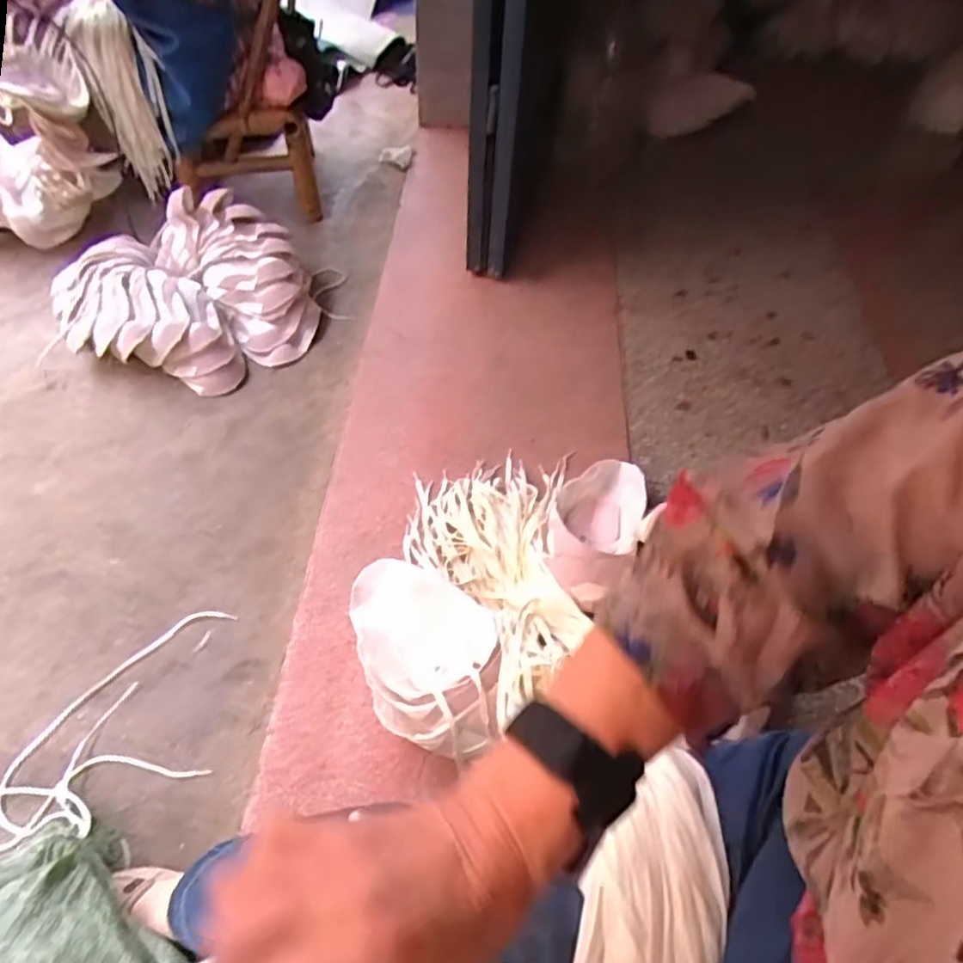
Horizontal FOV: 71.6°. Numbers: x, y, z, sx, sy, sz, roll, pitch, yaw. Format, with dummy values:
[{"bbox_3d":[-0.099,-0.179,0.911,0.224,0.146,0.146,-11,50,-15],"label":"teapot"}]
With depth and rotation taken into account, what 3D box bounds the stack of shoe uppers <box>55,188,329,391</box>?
[{"bbox_3d":[-0.561,-0.365,1.297,0.397,0.166,0.405,25,58,20],"label":"stack of shoe uppers"}]

